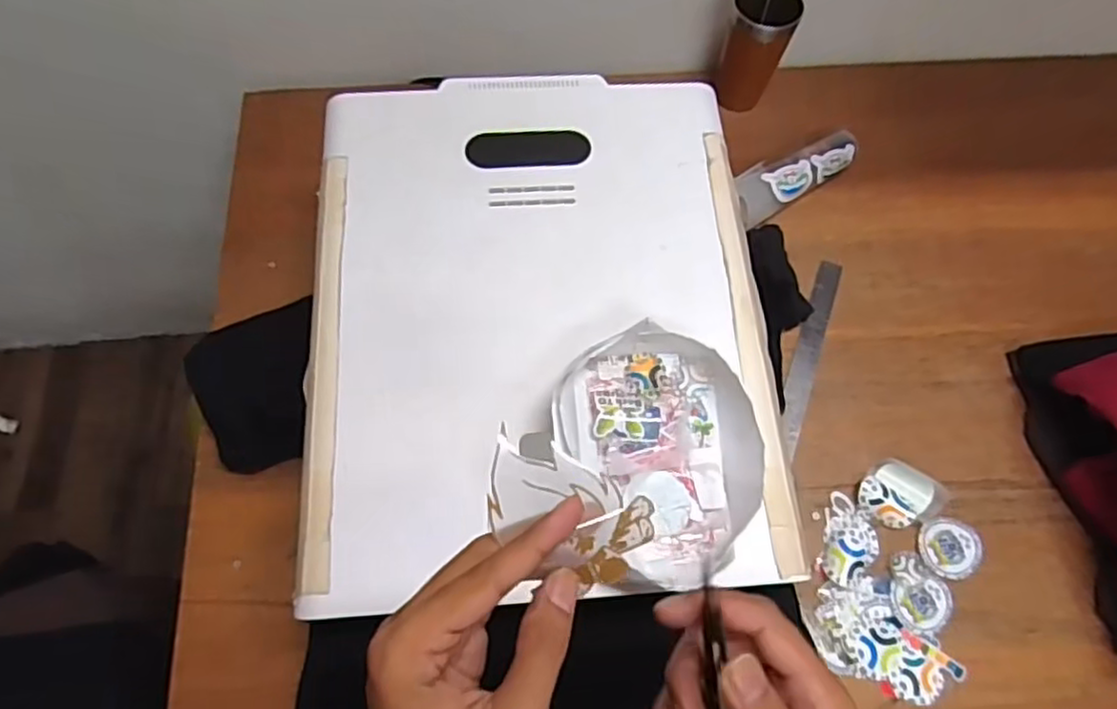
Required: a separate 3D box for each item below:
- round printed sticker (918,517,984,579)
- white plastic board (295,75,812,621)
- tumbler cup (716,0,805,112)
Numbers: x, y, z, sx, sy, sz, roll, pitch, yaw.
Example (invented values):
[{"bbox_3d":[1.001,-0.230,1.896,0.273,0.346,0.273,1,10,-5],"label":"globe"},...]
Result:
[{"bbox_3d":[0.401,0.198,0.707,0.061,0.009,0.059,1,66,-2],"label":"round printed sticker"},{"bbox_3d":[-0.017,-0.048,0.622,0.399,0.027,0.492,-3,66,-4],"label":"white plastic board"},{"bbox_3d":[0.248,-0.388,0.886,0.080,0.145,0.067,20,66,6],"label":"tumbler cup"}]

